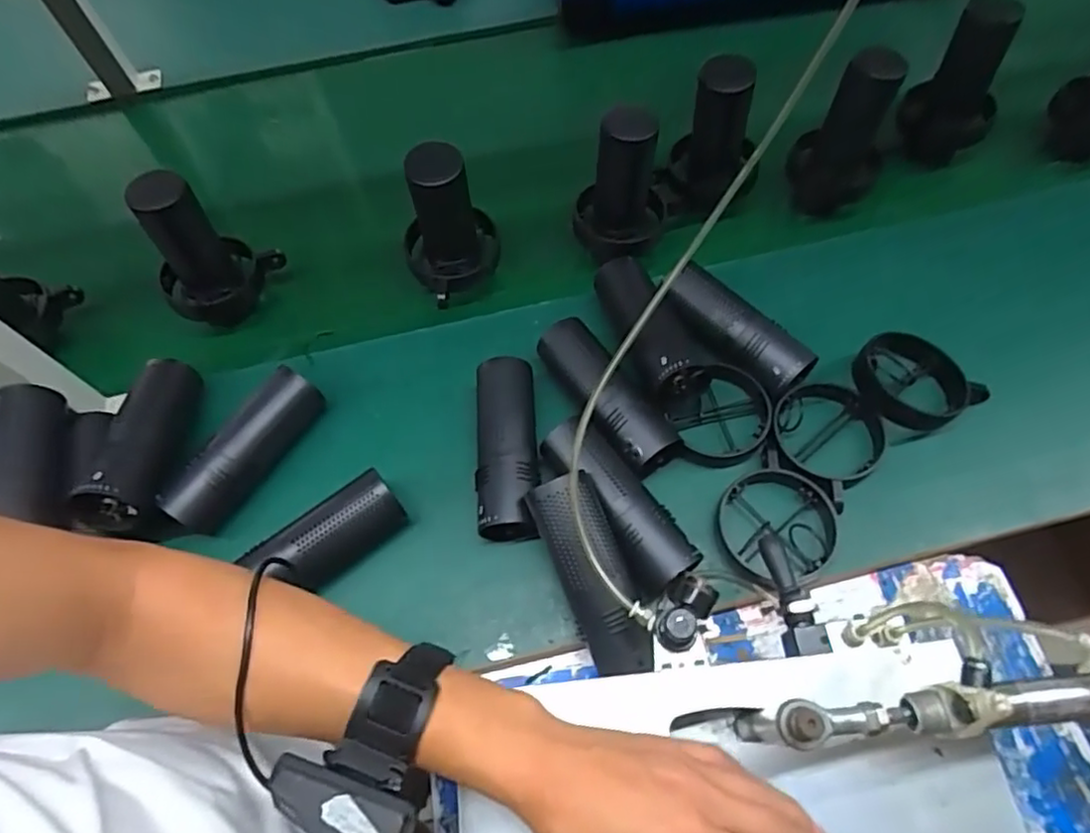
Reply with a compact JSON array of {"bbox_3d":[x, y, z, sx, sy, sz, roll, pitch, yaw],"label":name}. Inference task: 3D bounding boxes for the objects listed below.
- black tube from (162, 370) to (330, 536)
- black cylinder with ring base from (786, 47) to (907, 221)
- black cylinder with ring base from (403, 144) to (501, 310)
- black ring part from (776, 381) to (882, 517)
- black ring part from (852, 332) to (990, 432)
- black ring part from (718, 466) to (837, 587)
[{"bbox_3d":[-0.275,0.029,0.587,0.049,0.053,0.164,28,68,15],"label":"black tube"},{"bbox_3d":[0.319,-0.294,0.671,0.095,0.177,0.075,23,66,13],"label":"black cylinder with ring base"},{"bbox_3d":[-0.096,-0.186,0.637,0.091,0.157,0.088,-14,63,-5],"label":"black cylinder with ring base"},{"bbox_3d":[0.259,0.017,0.582,0.102,0.022,0.097,-41,69,-17],"label":"black ring part"},{"bbox_3d":[0.348,-0.033,0.602,0.101,0.026,0.103,-1,63,2],"label":"black ring part"},{"bbox_3d":[0.202,0.095,0.549,0.099,0.021,0.097,-1,63,2],"label":"black ring part"}]

